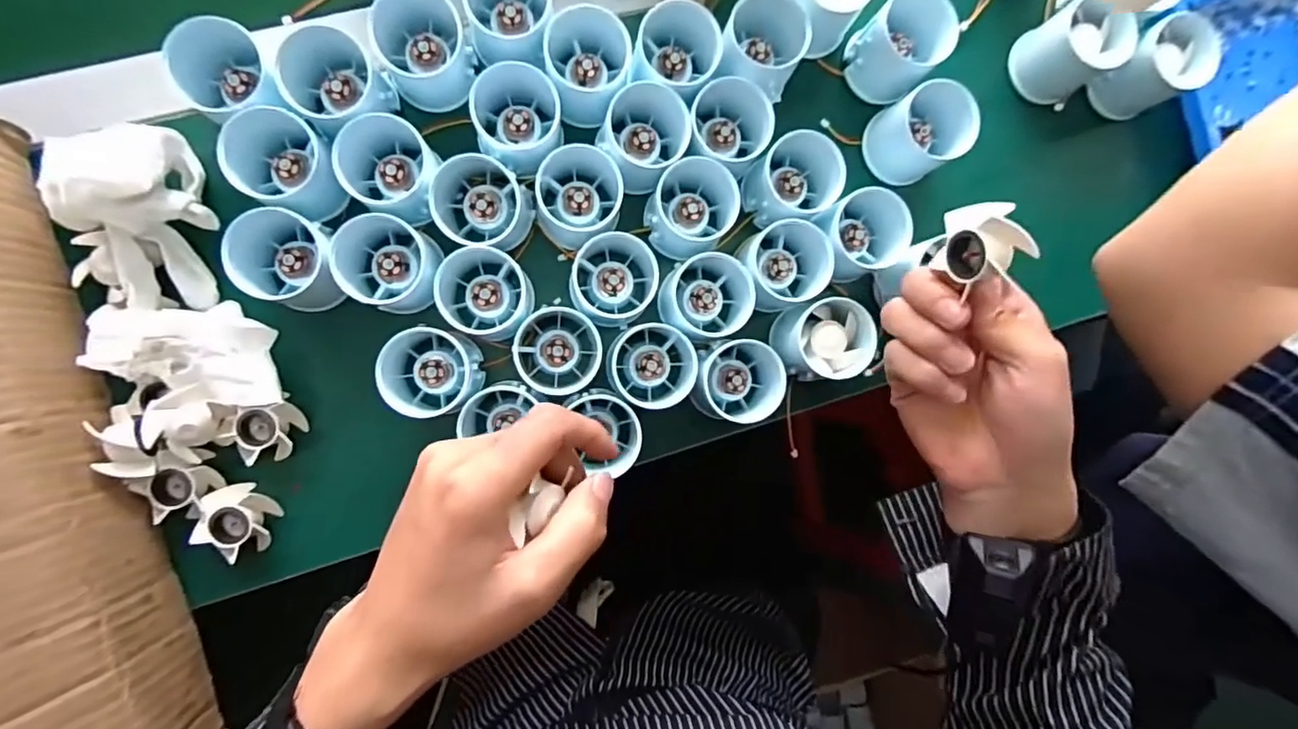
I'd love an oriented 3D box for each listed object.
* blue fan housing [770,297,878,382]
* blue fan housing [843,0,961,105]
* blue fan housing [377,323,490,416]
[{"bbox_3d":[0.116,-0.016,0.385,0.060,0.040,0.050,-11,91,-7],"label":"blue fan housing"},{"bbox_3d":[0.168,-0.213,0.393,0.051,0.050,0.053,-40,95,-6],"label":"blue fan housing"},{"bbox_3d":[-0.131,0.004,0.356,0.051,0.044,0.051,0,90,-7],"label":"blue fan housing"}]

